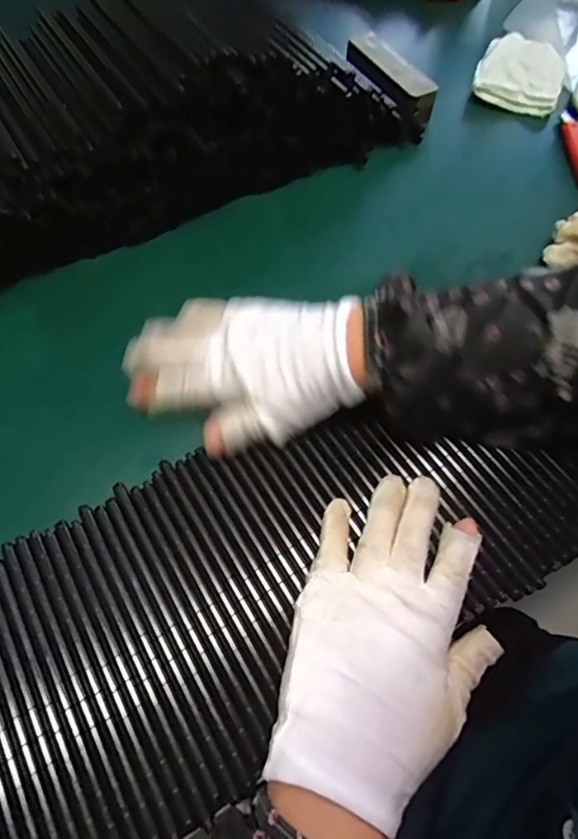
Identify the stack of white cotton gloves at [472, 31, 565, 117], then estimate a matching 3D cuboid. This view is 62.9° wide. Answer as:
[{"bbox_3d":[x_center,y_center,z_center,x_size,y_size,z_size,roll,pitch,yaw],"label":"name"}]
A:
[{"bbox_3d":[0.238,-0.355,0.487,0.083,0.034,0.066,18,65,10],"label":"stack of white cotton gloves"}]

